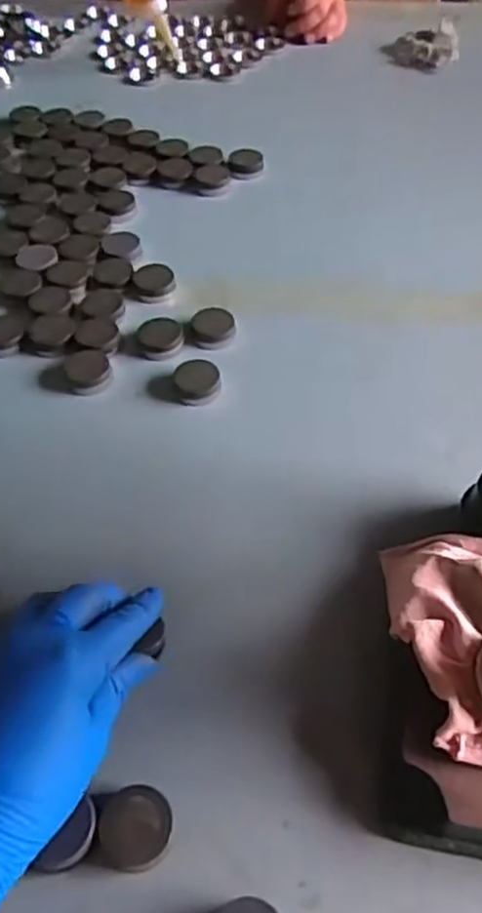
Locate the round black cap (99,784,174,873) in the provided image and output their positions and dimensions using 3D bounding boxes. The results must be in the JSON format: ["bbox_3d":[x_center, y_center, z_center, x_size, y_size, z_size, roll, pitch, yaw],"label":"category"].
[{"bbox_3d":[-0.046,0.166,0.321,0.030,0.014,0.032,-1,51,1],"label":"round black cap"}]

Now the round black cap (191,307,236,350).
[{"bbox_3d":[-0.020,-0.096,0.539,0.032,0.014,0.031,-1,51,1],"label":"round black cap"}]

